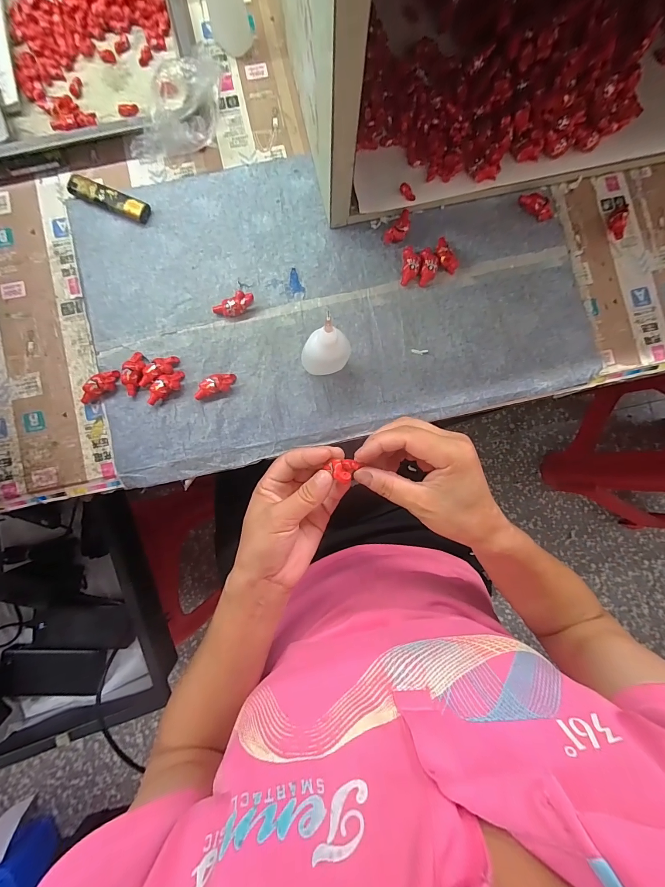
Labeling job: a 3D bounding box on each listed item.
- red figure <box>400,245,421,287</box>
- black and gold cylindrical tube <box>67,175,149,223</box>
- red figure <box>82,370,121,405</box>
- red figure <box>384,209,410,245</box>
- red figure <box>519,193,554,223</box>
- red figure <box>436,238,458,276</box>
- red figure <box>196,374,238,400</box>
[{"bbox_3d":[0.080,-0.183,0.350,0.017,0.012,0.041,4,87,-1],"label":"red figure"},{"bbox_3d":[-0.225,-0.248,0.345,0.081,0.011,0.020,22,87,0],"label":"black and gold cylindrical tube"},{"bbox_3d":[-0.228,-0.056,0.334,0.043,0.016,0.017,-27,88,-2],"label":"red figure"},{"bbox_3d":[0.069,-0.222,0.353,0.018,0.010,0.035,37,87,0],"label":"red figure"},{"bbox_3d":[0.214,-0.249,0.357,0.038,0.015,0.015,37,87,0],"label":"red figure"},{"bbox_3d":[0.116,-0.194,0.352,0.018,0.014,0.038,-25,88,-2],"label":"red figure"},{"bbox_3d":[-0.116,-0.057,0.336,0.041,0.013,0.018,-18,88,-2],"label":"red figure"}]

